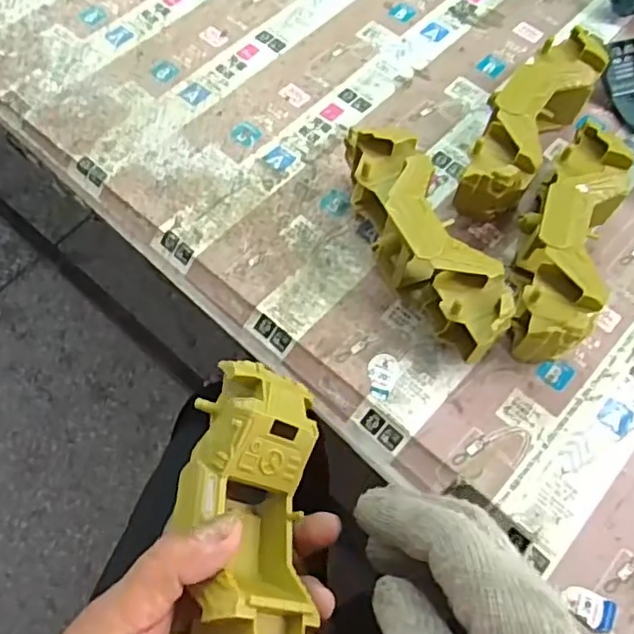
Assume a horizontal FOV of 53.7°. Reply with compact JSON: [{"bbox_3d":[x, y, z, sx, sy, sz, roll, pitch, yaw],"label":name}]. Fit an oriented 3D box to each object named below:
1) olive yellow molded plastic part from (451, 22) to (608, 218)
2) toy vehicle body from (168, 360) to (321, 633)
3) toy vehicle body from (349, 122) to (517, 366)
[{"bbox_3d":[0.150,-0.135,0.452,0.049,0.058,0.160,33,69,14],"label":"olive yellow molded plastic part"},{"bbox_3d":[-0.035,0.108,0.299,0.065,0.063,0.169,-1,63,-1],"label":"toy vehicle body"},{"bbox_3d":[0.066,-0.050,0.411,0.050,0.058,0.170,-21,67,-10],"label":"toy vehicle body"}]

